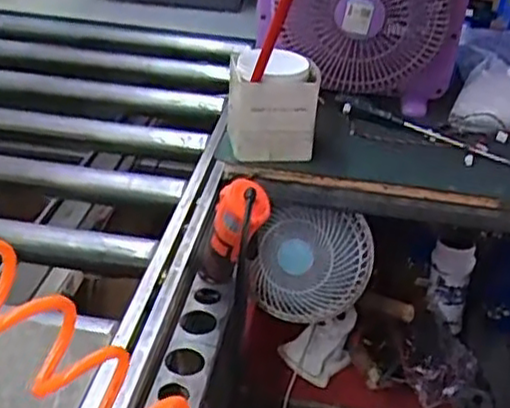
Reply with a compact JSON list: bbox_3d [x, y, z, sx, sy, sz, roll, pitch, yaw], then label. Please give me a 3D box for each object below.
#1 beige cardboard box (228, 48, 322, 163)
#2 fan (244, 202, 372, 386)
[{"bbox_3d":[0.024,-0.128,0.942,0.117,0.128,0.085,5,32,0],"label":"beige cardboard box"},{"bbox_3d":[0.087,0.079,1.025,0.169,0.206,0.057,6,32,3],"label":"fan"}]

